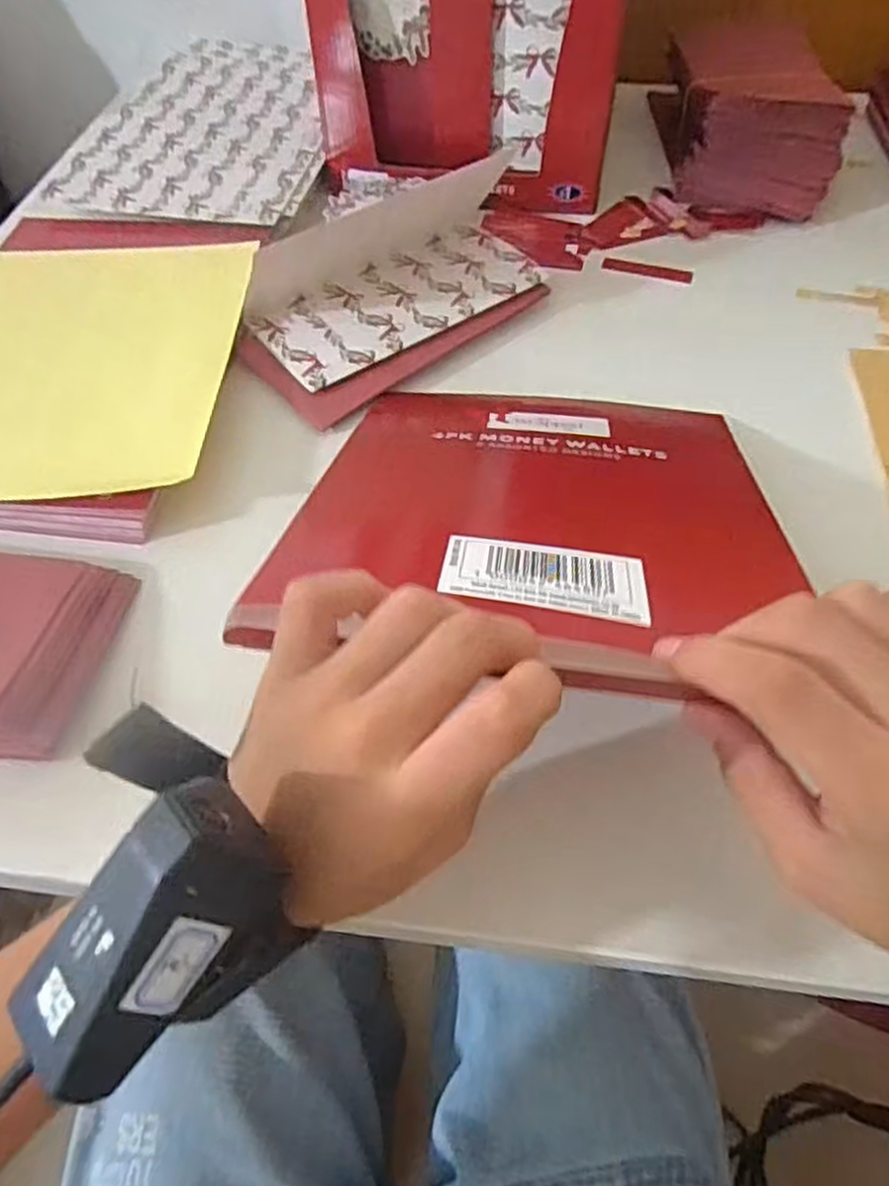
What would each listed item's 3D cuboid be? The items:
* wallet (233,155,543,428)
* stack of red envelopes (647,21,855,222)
[{"bbox_3d":[-0.030,-0.198,0.459,0.213,0.049,0.128,-35,59,-22],"label":"wallet"},{"bbox_3d":[0.218,-0.352,0.554,0.115,0.068,0.153,0,53,2],"label":"stack of red envelopes"}]

